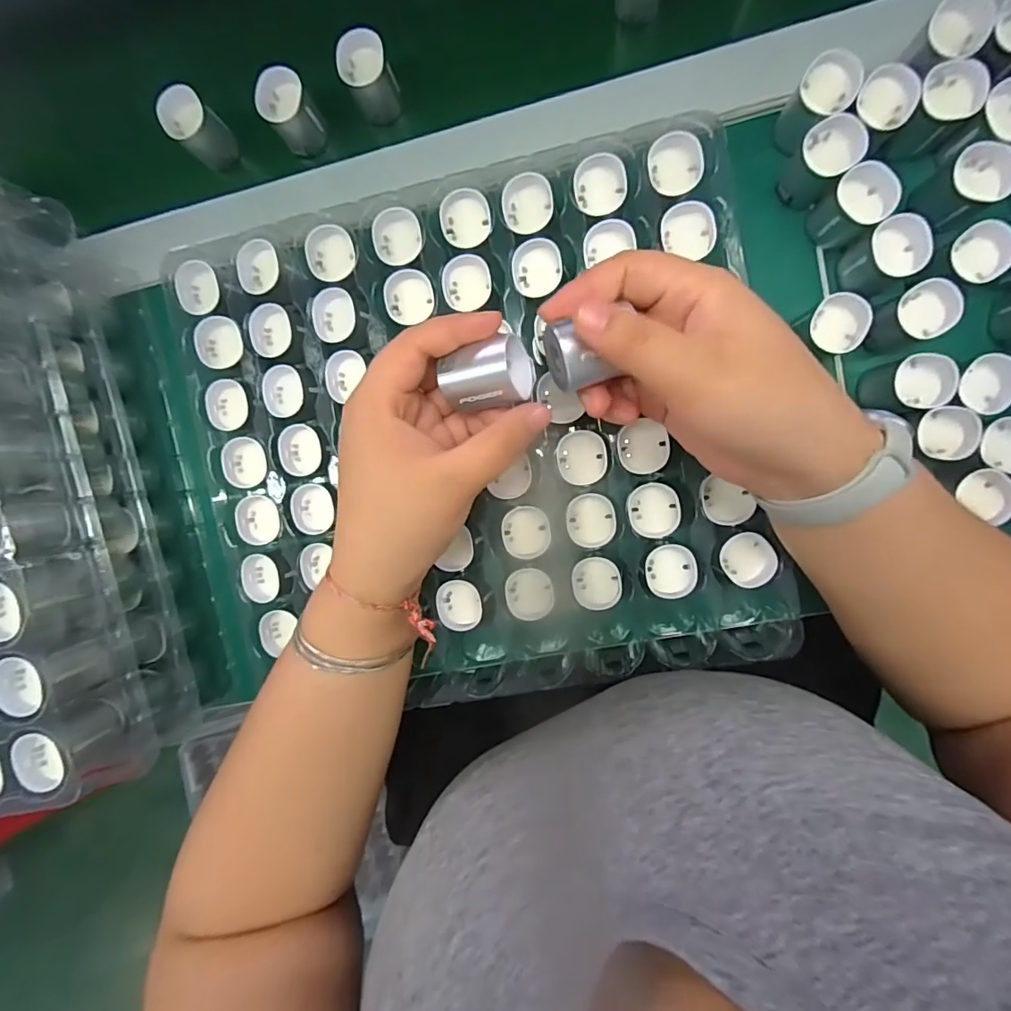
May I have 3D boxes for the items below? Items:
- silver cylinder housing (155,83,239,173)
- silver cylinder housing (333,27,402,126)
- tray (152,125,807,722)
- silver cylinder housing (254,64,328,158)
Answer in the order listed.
[{"bbox_3d":[-0.196,-0.242,0.327,0.025,0.041,0.030,45,98,1],"label":"silver cylinder housing"},{"bbox_3d":[-0.083,-0.261,0.311,0.029,0.038,0.029,0,94,6],"label":"silver cylinder housing"},{"bbox_3d":[-0.018,-0.034,0.308,0.322,0.043,0.295,-11,93,7],"label":"tray"},{"bbox_3d":[-0.133,-0.246,0.319,0.030,0.033,0.031,0,94,6],"label":"silver cylinder housing"}]

